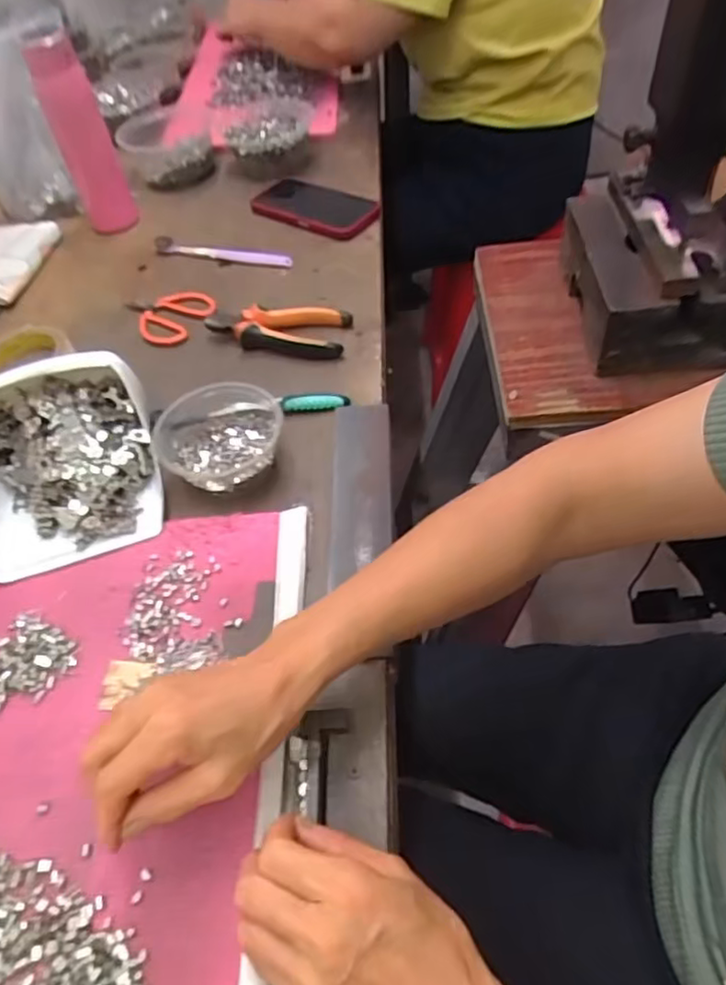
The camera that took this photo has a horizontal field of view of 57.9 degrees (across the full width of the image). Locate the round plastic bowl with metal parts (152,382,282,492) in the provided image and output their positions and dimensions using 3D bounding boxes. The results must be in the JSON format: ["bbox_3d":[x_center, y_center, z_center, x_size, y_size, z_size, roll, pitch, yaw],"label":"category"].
[{"bbox_3d":[-0.125,-0.050,0.572,0.107,0.051,0.108,-3,52,4],"label":"round plastic bowl with metal parts"}]

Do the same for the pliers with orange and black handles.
[{"bbox_3d":[-0.089,-0.169,0.684,0.146,0.031,0.058,6,53,11],"label":"pliers with orange and black handles"}]

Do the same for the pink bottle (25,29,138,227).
[{"bbox_3d":[-0.343,-0.434,0.805,0.064,0.213,0.061,-24,52,-11],"label":"pink bottle"}]

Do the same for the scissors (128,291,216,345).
[{"bbox_3d":[-0.217,-0.192,0.727,0.103,0.019,0.073,-4,52,3],"label":"scissors"}]

